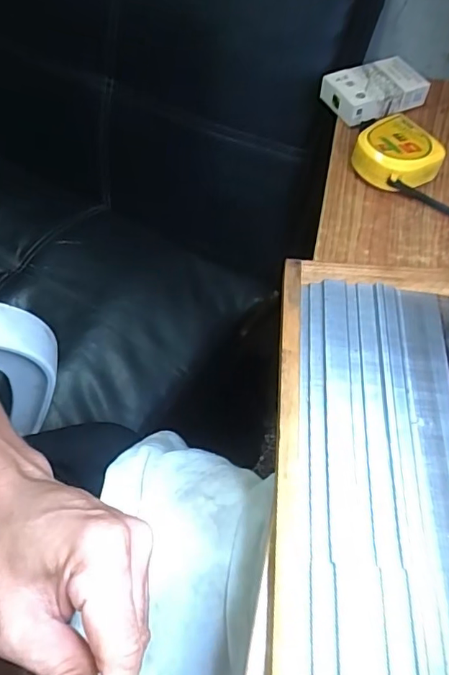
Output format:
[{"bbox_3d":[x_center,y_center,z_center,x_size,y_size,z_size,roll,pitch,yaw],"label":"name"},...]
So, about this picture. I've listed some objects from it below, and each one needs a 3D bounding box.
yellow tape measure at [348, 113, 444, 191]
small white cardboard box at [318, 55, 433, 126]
[{"bbox_3d":[0.149,-0.155,0.439,0.067,0.036,0.067,37,65,21],"label":"yellow tape measure"},{"bbox_3d":[0.147,-0.240,0.496,0.089,0.030,0.058,-24,60,-14],"label":"small white cardboard box"}]

